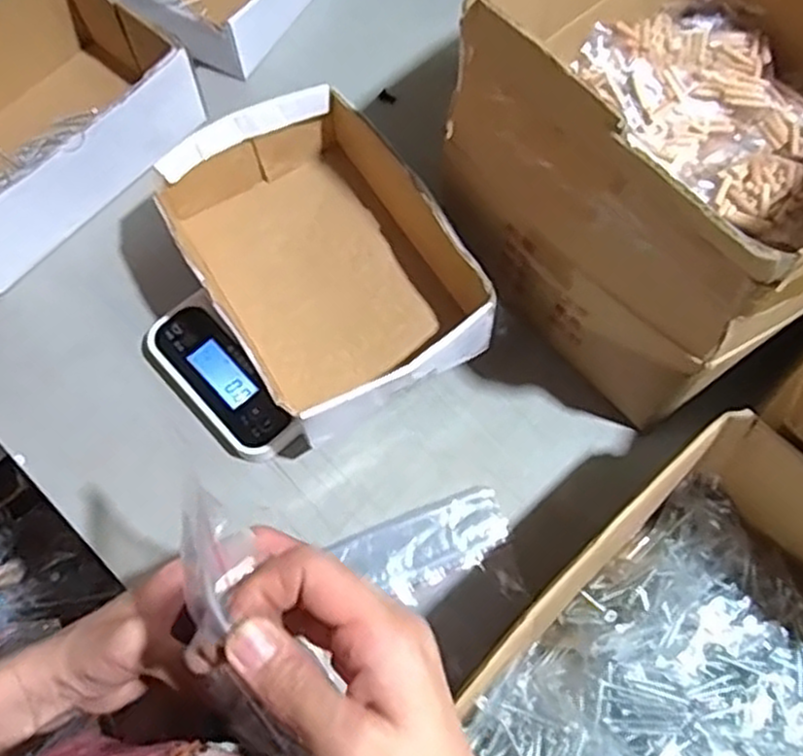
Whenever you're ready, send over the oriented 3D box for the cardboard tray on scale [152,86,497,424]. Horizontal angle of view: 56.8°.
[{"bbox_3d":[-0.058,-0.091,0.561,0.161,0.073,0.248,-30,70,-10],"label":"cardboard tray on scale"}]

